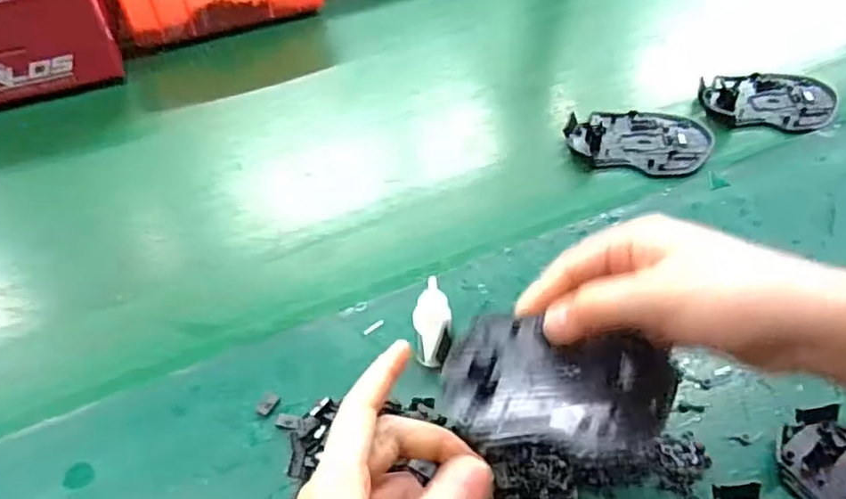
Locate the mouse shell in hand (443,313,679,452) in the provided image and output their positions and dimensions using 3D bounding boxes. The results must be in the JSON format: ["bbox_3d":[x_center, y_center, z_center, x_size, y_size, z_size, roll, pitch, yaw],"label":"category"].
[{"bbox_3d":[0.066,0.059,0.305,0.108,0.022,0.065,-1,51,2],"label":"mouse shell in hand"}]

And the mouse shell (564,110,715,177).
[{"bbox_3d":[0.177,-0.093,0.535,0.113,0.015,0.068,12,52,12],"label":"mouse shell"}]

